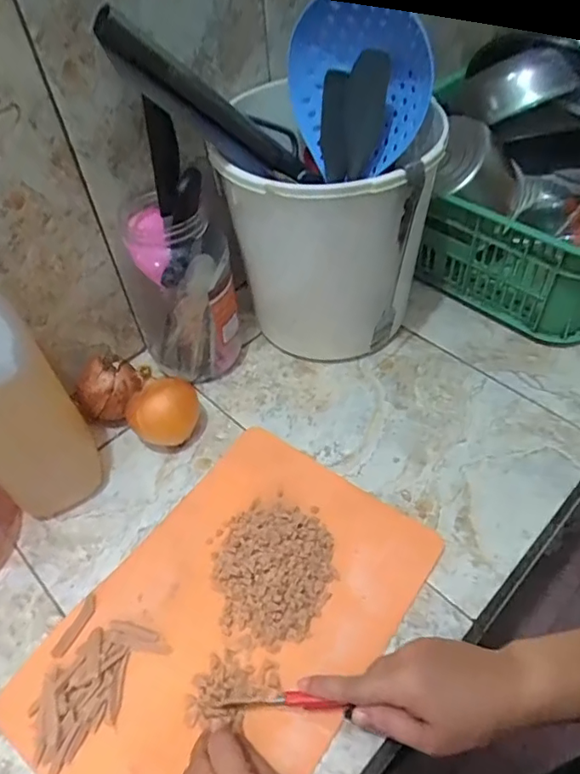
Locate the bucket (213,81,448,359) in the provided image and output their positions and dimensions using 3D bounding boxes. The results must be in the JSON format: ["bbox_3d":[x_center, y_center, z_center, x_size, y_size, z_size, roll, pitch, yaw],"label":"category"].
[{"bbox_3d":[0.048,-0.154,0.608,0.188,0.263,0.179,10,50,11],"label":"bucket"}]

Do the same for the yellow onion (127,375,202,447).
[{"bbox_3d":[-0.135,0.031,0.591,0.073,0.064,0.059,-15,50,-10],"label":"yellow onion"}]

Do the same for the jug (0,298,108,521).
[{"bbox_3d":[-0.256,0.014,0.506,0.090,0.234,0.112,-28,53,-20],"label":"jug"}]

